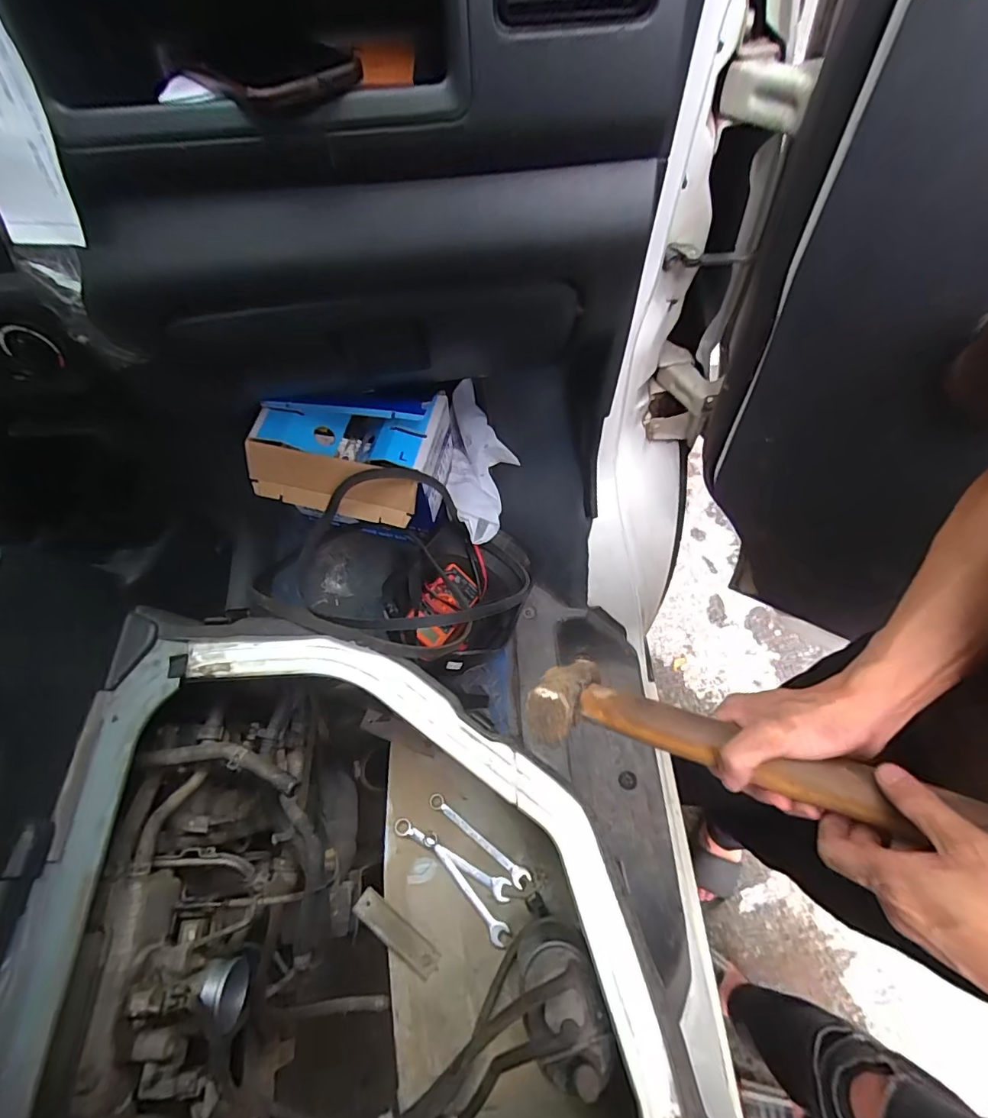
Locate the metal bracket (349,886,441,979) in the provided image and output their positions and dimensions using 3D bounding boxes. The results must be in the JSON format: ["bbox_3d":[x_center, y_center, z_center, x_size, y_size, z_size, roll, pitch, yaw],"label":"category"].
[{"bbox_3d":[-0.124,0.473,0.624,0.123,0.011,0.032,32,66,17],"label":"metal bracket"}]

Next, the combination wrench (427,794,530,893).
[{"bbox_3d":[-0.023,0.386,0.682,0.166,0.006,0.022,34,67,17],"label":"combination wrench"}]

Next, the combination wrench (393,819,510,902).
[{"bbox_3d":[-0.059,0.409,0.675,0.176,0.004,0.026,24,64,13],"label":"combination wrench"}]

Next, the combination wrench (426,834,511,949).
[{"bbox_3d":[-0.040,0.436,0.660,0.024,0.005,0.160,-40,68,-19],"label":"combination wrench"}]

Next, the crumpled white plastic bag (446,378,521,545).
[{"bbox_3d":[-0.021,-0.152,0.784,0.107,0.079,0.274,1,61,0],"label":"crumpled white plastic bag"}]

